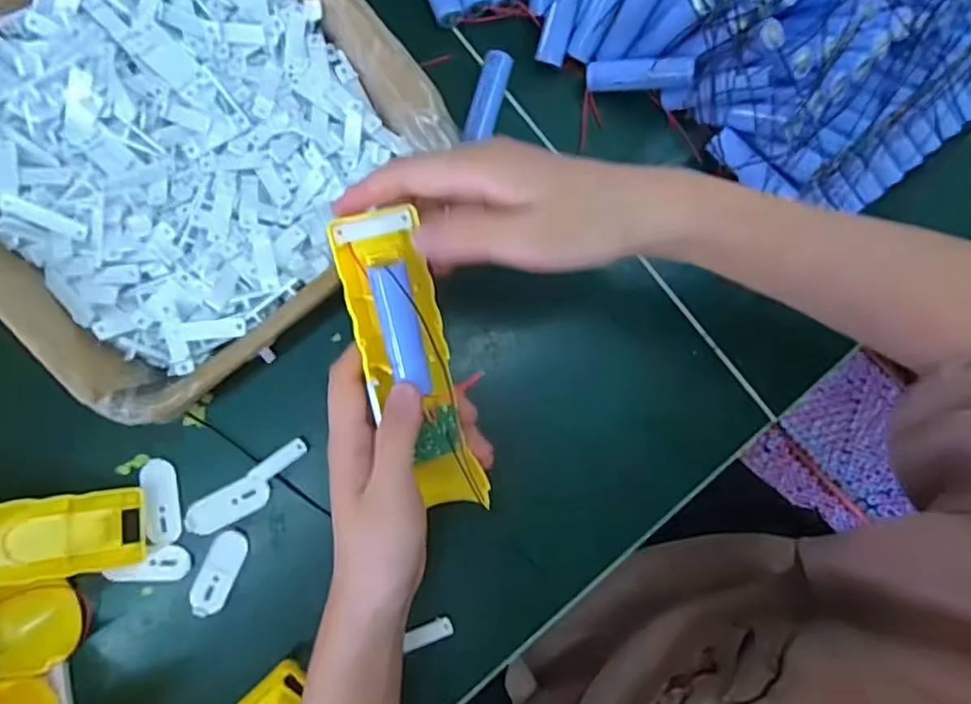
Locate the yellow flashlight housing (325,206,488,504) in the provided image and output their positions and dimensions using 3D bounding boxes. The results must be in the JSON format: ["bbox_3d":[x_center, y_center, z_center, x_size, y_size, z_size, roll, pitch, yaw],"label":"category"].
[{"bbox_3d":[-0.035,0.012,0.311,0.041,0.035,0.164,-18,112,-7],"label":"yellow flashlight housing"}]

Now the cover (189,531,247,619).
[{"bbox_3d":[-0.158,0.131,0.362,0.019,0.004,0.050,23,83,-3],"label":"cover"}]

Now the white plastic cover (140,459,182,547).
[{"bbox_3d":[-0.190,0.088,0.361,0.018,0.008,0.049,-10,86,-6],"label":"white plastic cover"}]

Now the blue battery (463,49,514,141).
[{"bbox_3d":[0.002,-0.160,0.389,0.018,0.015,0.060,16,84,-4],"label":"blue battery"}]

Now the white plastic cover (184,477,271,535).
[{"bbox_3d":[-0.154,0.092,0.366,0.051,0.004,0.021,-27,88,-7],"label":"white plastic cover"}]

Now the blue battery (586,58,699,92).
[{"bbox_3d":[0.096,-0.173,0.382,0.065,0.012,0.017,6,84,20],"label":"blue battery"}]

